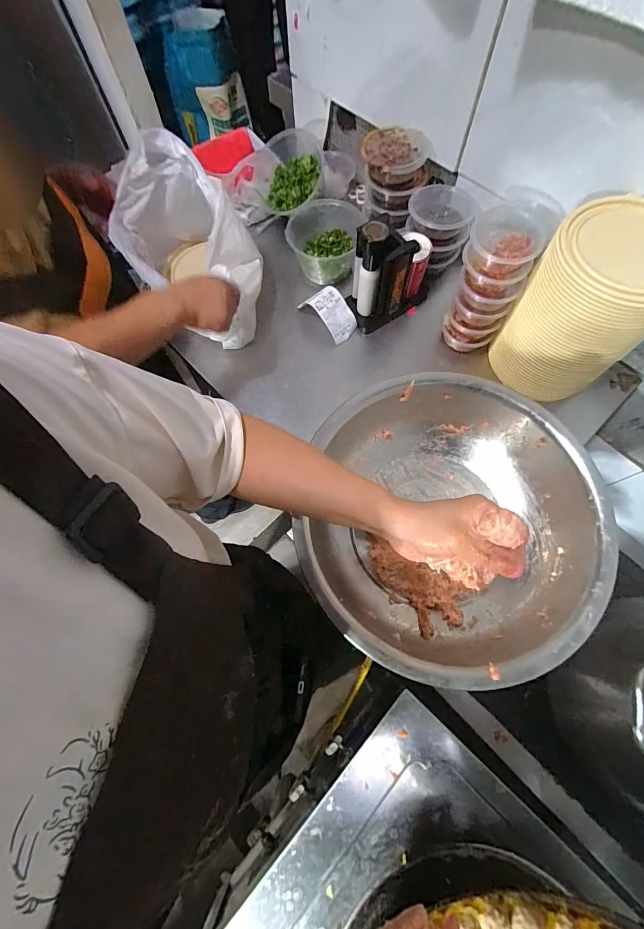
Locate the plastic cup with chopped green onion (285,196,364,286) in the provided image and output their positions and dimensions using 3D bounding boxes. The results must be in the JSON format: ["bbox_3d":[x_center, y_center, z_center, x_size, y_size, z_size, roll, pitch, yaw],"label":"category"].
[{"bbox_3d":[0.006,-0.408,0.708,0.136,0.071,0.127,-3,70,1],"label":"plastic cup with chopped green onion"}]

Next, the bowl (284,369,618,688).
[{"bbox_3d":[0.155,0.074,0.513,0.361,0.118,0.366,-1,70,2],"label":"bowl"}]

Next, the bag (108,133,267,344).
[{"bbox_3d":[-0.211,-0.337,0.610,0.201,0.224,0.183,2,70,2],"label":"bag"}]

